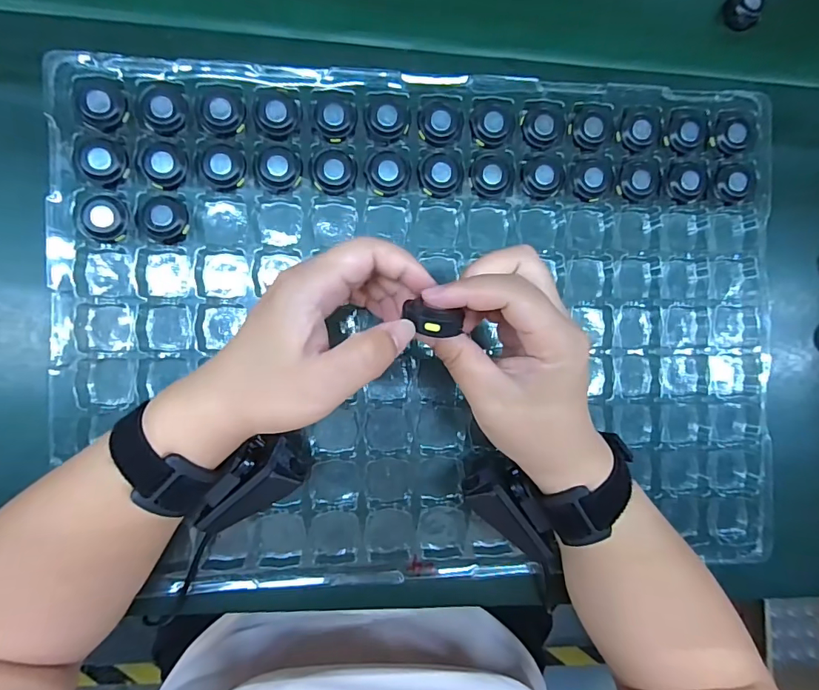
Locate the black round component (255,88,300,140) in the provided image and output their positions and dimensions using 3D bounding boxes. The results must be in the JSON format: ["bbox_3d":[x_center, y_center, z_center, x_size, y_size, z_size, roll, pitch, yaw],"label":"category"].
[{"bbox_3d":[-0.090,-0.157,0.310,0.029,0.007,0.031,0,87,-6],"label":"black round component"}]

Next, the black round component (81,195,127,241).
[{"bbox_3d":[-0.201,-0.083,0.298,0.027,0.004,0.029,-1,87,-6],"label":"black round component"}]

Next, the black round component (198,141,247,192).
[{"bbox_3d":[-0.126,-0.121,0.308,0.029,0.010,0.031,0,87,-6],"label":"black round component"}]

